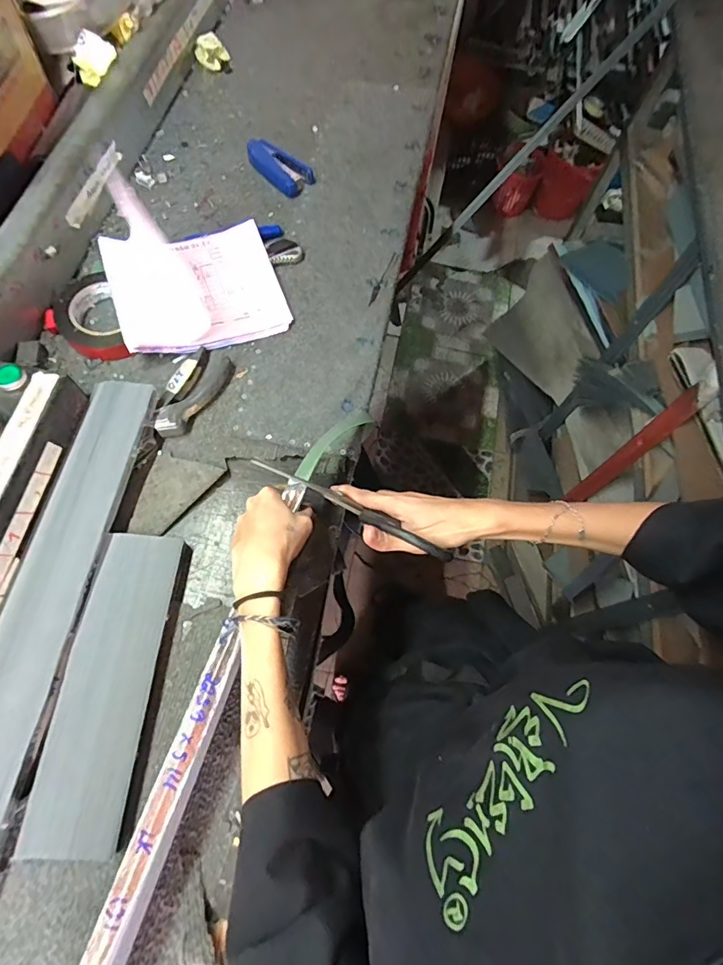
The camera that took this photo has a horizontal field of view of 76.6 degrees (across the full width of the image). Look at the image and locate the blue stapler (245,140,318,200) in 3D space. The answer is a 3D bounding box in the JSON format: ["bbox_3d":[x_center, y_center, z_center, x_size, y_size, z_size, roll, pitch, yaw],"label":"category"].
[{"bbox_3d":[-0.127,-0.479,0.691,0.108,0.022,0.055,39,71,12],"label":"blue stapler"}]

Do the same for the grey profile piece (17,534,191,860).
[{"bbox_3d":[-0.233,0.181,0.427,0.078,0.022,0.264,6,68,-1],"label":"grey profile piece"}]

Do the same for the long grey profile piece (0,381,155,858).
[{"bbox_3d":[-0.300,0.115,0.432,0.066,0.029,0.473,9,68,1],"label":"long grey profile piece"}]

